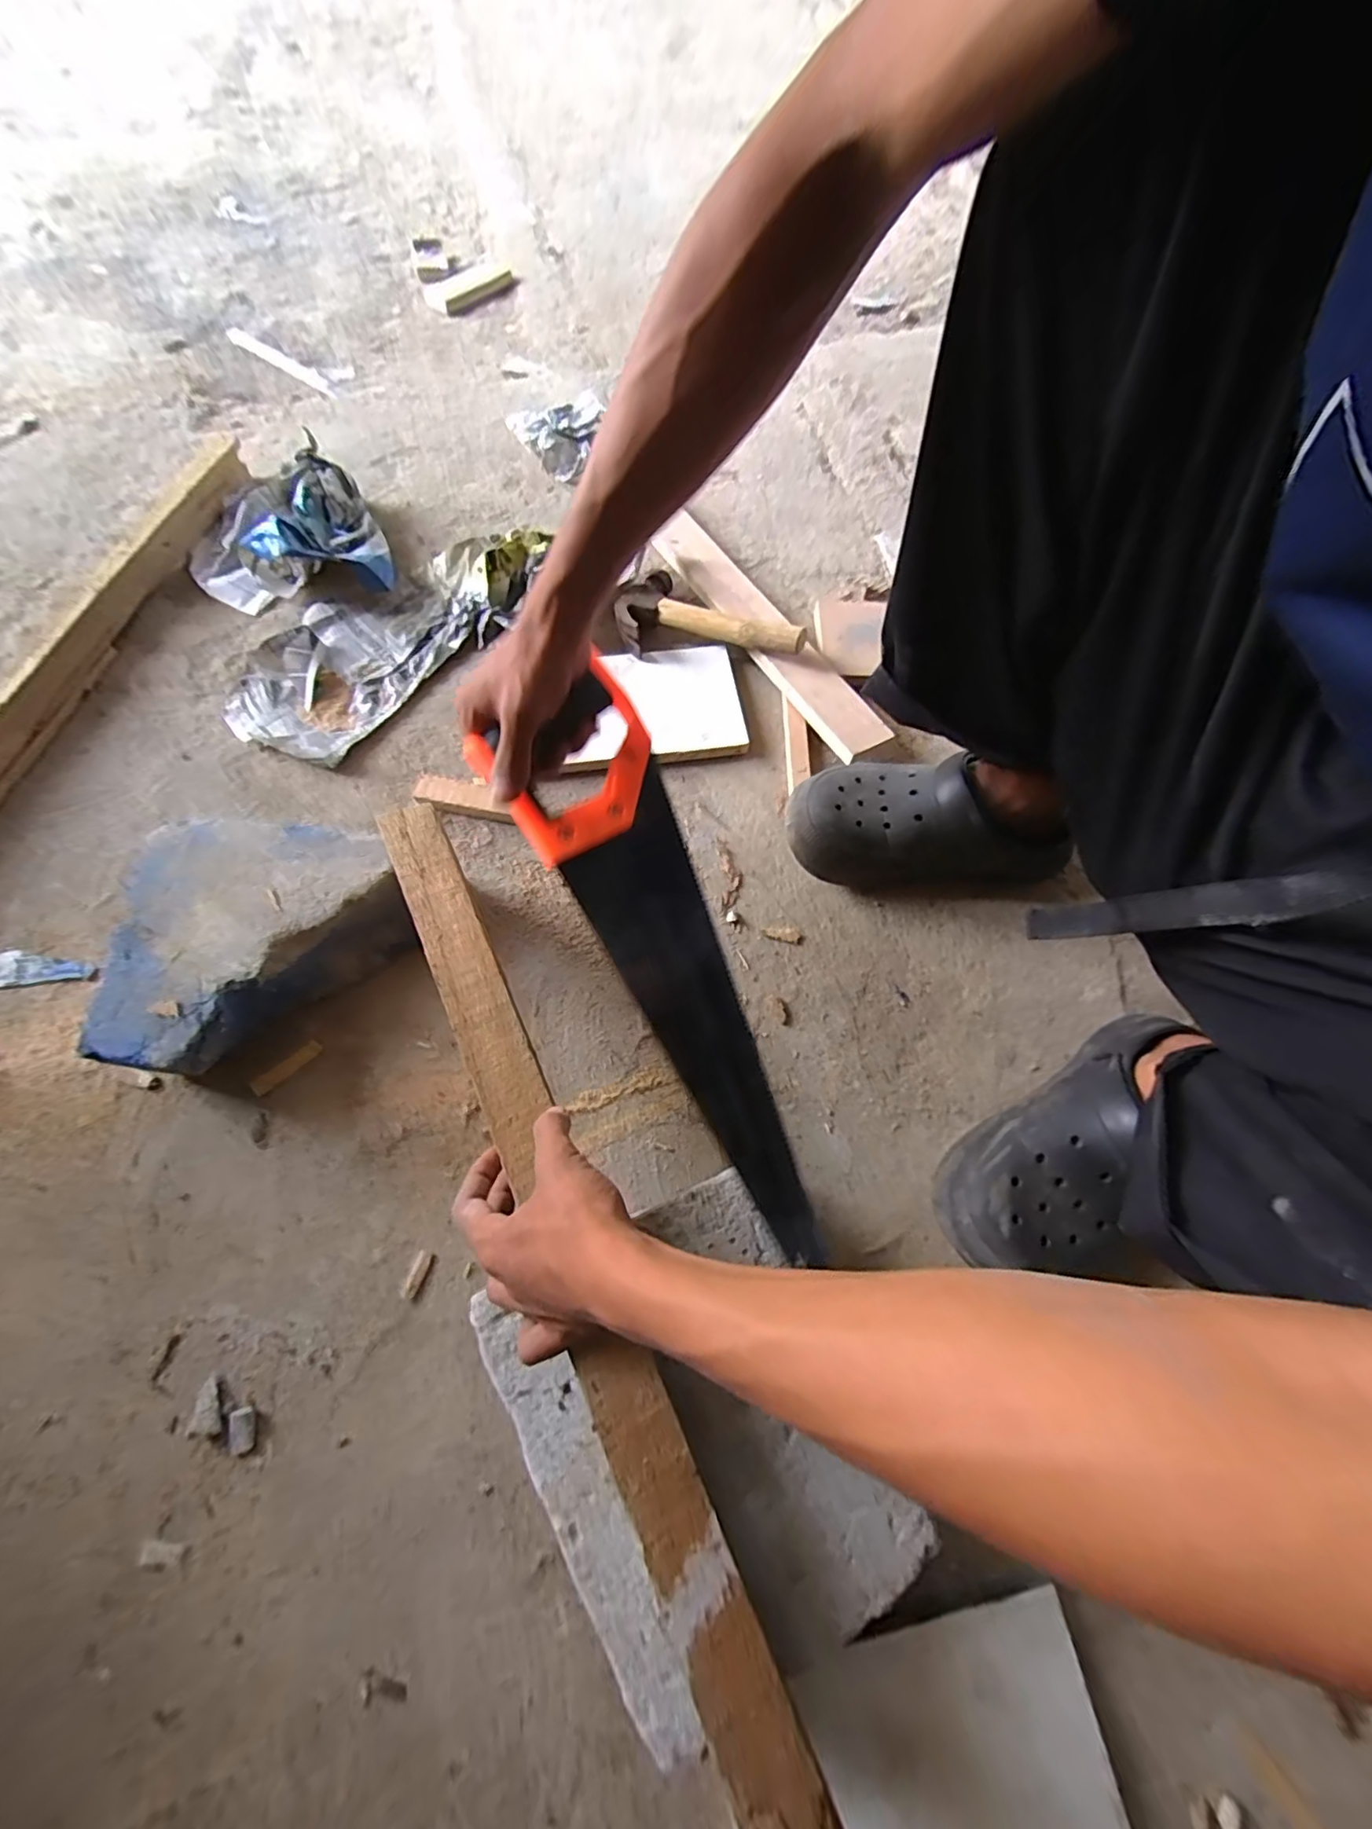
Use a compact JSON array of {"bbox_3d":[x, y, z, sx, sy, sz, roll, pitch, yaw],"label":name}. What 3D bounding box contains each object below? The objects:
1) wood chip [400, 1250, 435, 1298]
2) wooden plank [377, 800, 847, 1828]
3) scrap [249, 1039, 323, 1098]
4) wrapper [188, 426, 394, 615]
[{"bbox_3d":[-0.203,0.271,0.436,0.013,0.004,0.030,21,70,5],"label":"wood chip"},{"bbox_3d":[-0.066,0.200,0.340,0.043,0.018,0.670,-24,71,-11],"label":"wooden plank"},{"bbox_3d":[-0.333,0.127,0.483,0.058,0.004,0.015,-38,76,-15],"label":"scrap"},{"bbox_3d":[-0.472,-0.439,0.671,0.221,0.074,0.193,-19,72,-9],"label":"wrapper"}]

